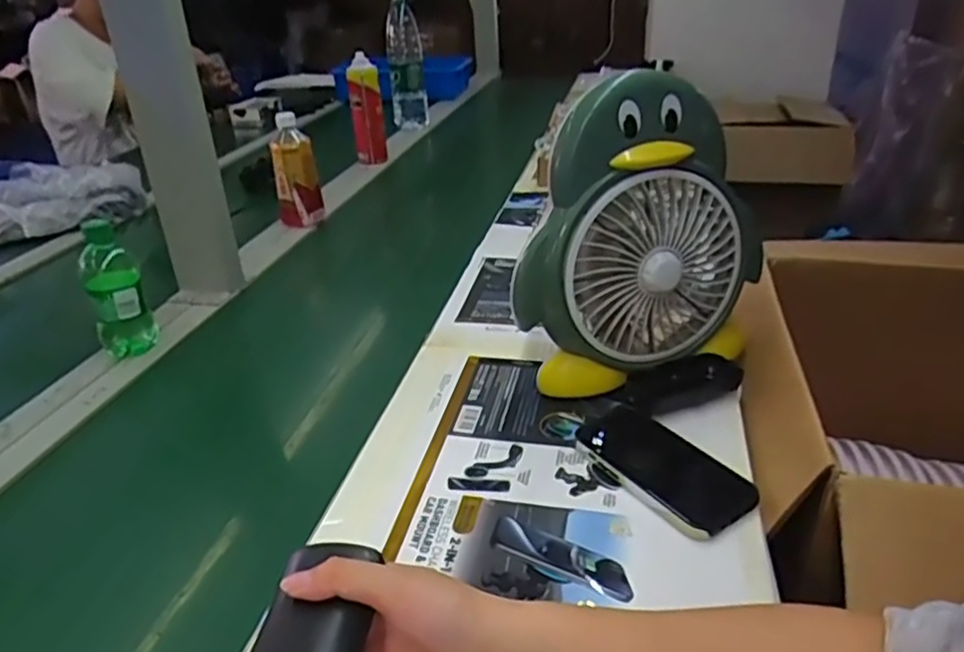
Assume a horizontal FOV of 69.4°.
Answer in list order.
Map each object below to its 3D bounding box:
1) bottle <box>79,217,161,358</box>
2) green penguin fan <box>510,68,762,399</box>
[{"bbox_3d":[-0.420,-0.045,0.799,0.063,0.157,0.052,-16,30,-23],"label":"bottle"},{"bbox_3d":[0.153,-0.078,0.684,0.246,0.290,0.102,-5,28,-5],"label":"green penguin fan"}]

